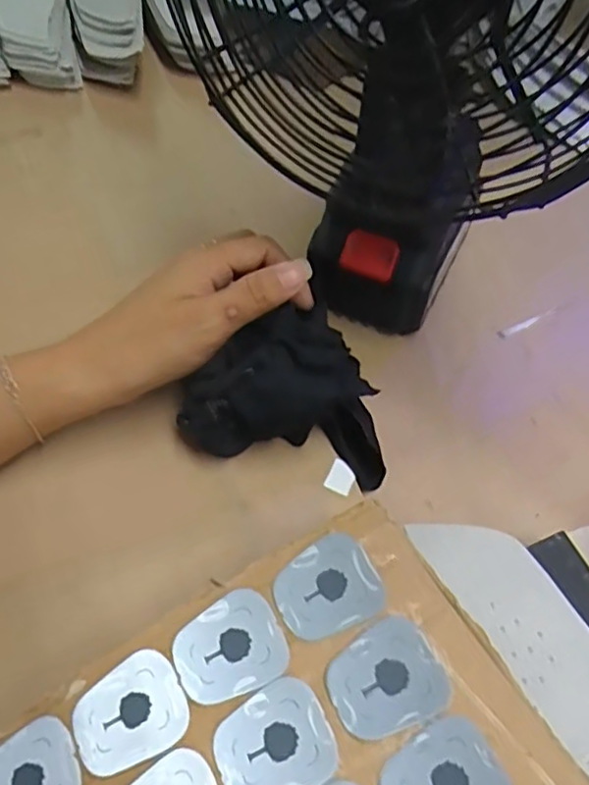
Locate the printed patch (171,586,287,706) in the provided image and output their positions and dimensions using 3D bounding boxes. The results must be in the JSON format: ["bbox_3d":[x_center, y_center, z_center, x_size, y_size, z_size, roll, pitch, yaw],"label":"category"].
[{"bbox_3d":[-0.024,0.092,0.228,0.038,0.004,0.033,-19,60,-14],"label":"printed patch"}]

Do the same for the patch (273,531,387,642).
[{"bbox_3d":[0.012,0.073,0.236,0.038,0.004,0.033,-19,60,-14],"label":"patch"}]

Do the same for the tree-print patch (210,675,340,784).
[{"bbox_3d":[-0.007,0.117,0.210,0.038,0.004,0.033,-20,60,-14],"label":"tree-print patch"}]

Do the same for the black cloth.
[{"bbox_3d":[-0.004,0.015,0.320,0.092,0.096,0.023,-30,20,4],"label":"black cloth"}]

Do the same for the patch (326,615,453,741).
[{"bbox_3d":[0.031,0.099,0.218,0.038,0.004,0.032,-22,60,-15],"label":"patch"}]

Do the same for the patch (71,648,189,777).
[{"bbox_3d":[-0.058,0.112,0.220,0.038,0.004,0.033,-23,61,-16],"label":"patch"}]

